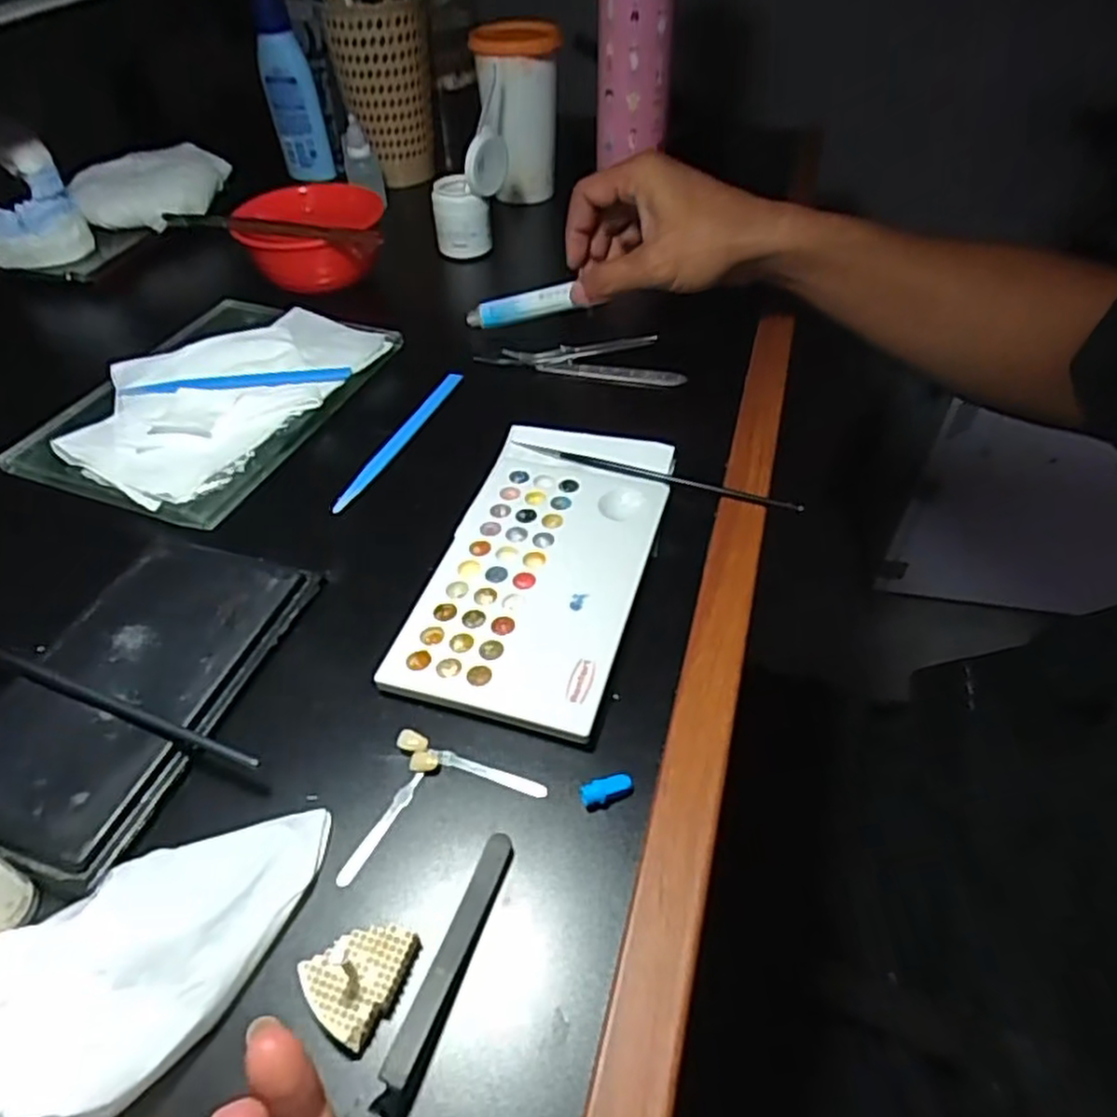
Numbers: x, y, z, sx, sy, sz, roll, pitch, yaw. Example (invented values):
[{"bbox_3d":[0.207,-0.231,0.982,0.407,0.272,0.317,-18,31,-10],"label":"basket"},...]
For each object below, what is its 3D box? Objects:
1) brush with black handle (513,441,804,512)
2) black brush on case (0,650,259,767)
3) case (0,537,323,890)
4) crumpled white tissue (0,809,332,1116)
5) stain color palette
[{"bbox_3d":[0.050,-0.045,0.400,0.158,0.006,0.009,15,49,14],"label":"brush with black handle"},{"bbox_3d":[-0.187,0.054,0.296,0.162,0.007,0.007,17,50,15],"label":"black brush on case"},{"bbox_3d":[-0.178,0.049,0.308,0.085,0.007,0.146,14,49,12],"label":"case"},{"bbox_3d":[-0.138,0.124,0.223,0.137,0.023,0.075,-23,52,-19],"label":"crumpled white tissue"},{"bbox_3d":[-0.006,-0.006,0.355,0.094,0.008,0.186,13,49,12],"label":"stain color palette"}]

